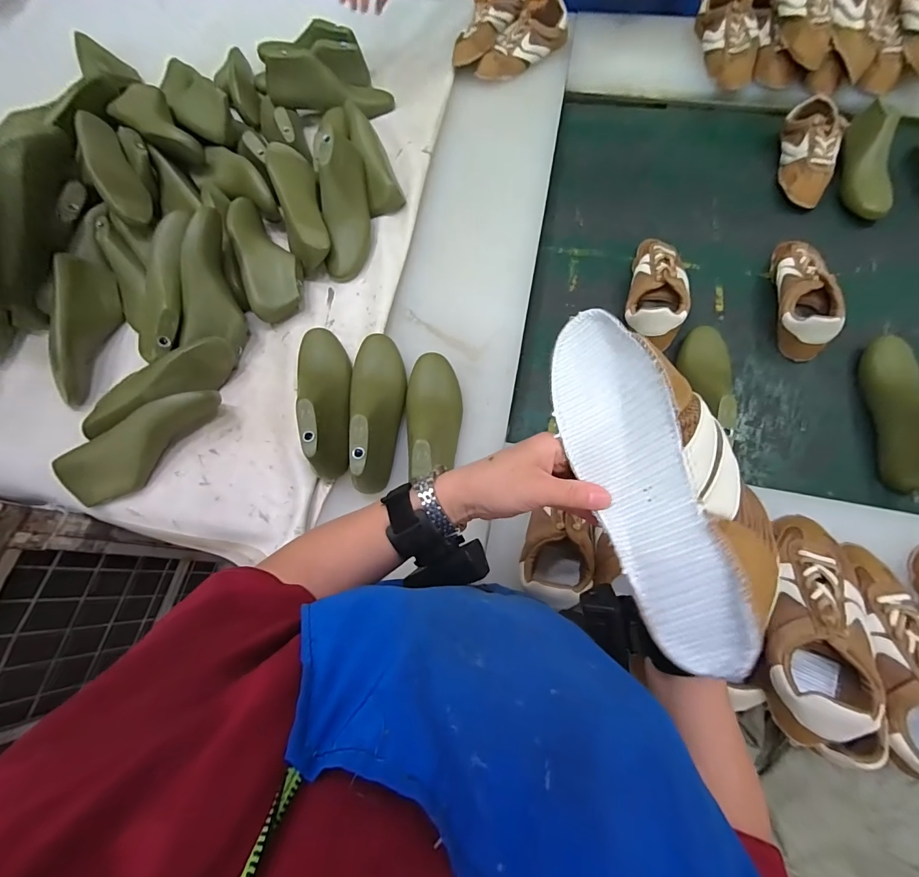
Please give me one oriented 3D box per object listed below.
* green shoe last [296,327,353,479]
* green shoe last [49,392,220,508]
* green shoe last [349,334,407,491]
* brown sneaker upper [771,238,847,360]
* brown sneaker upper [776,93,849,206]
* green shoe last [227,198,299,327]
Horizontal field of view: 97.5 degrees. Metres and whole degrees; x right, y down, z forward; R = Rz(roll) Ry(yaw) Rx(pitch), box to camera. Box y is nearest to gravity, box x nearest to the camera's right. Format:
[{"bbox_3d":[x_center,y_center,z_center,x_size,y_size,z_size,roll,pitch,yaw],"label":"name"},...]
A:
[{"bbox_3d":[-0.200,-0.067,0.591,0.080,0.073,0.261,-13,57,-3],"label":"green shoe last"},{"bbox_3d":[-0.464,0.011,0.594,0.239,0.071,0.074,-32,72,-7],"label":"green shoe last"},{"bbox_3d":[-0.116,-0.047,0.581,0.074,0.086,0.250,-7,71,1],"label":"green shoe last"},{"bbox_3d":[0.571,-0.246,0.672,0.081,0.068,0.230,7,72,6],"label":"brown sneaker upper"},{"bbox_3d":[0.670,-0.546,0.773,0.088,0.068,0.211,14,73,8],"label":"brown sneaker upper"},{"bbox_3d":[-0.334,-0.319,0.697,0.089,0.058,0.231,-20,71,-3],"label":"green shoe last"}]

